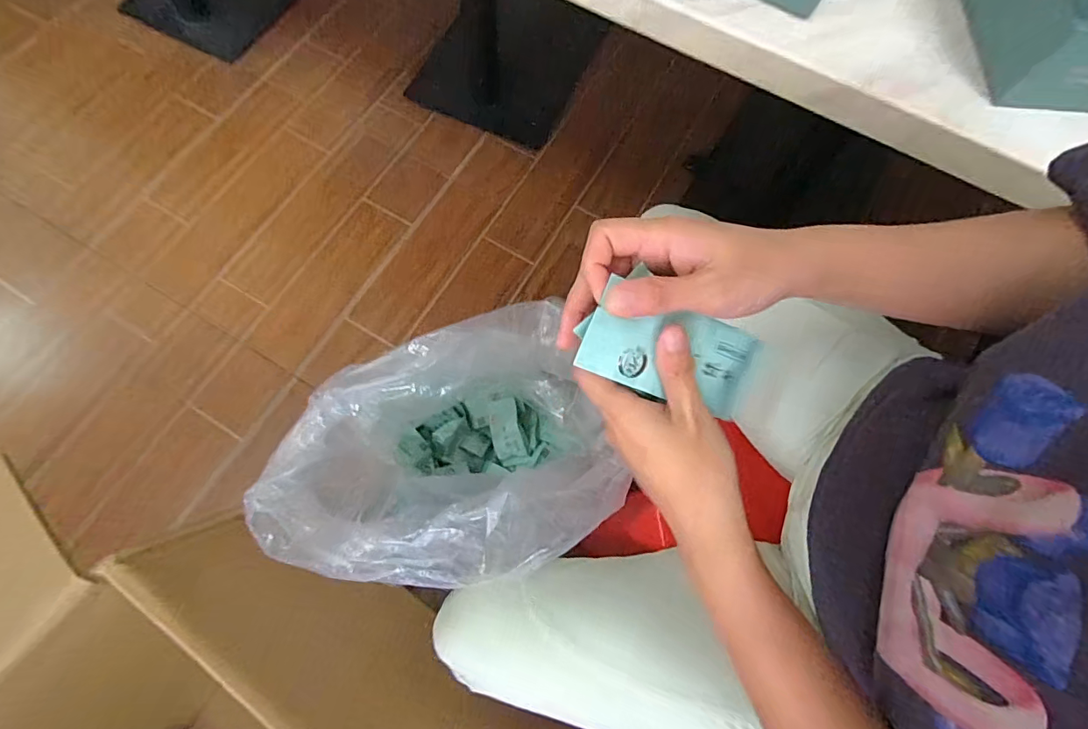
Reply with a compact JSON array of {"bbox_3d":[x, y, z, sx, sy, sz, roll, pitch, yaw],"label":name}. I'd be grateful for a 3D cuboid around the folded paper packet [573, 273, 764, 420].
[{"bbox_3d":[0.075,-0.007,0.284,0.105,0.004,0.052,19,99,-15],"label":"folded paper packet"}]

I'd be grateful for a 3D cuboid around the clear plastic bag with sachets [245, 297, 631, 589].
[{"bbox_3d":[-0.118,0.143,0.657,0.359,0.418,0.260,-23,74,-9],"label":"clear plastic bag with sachets"}]

